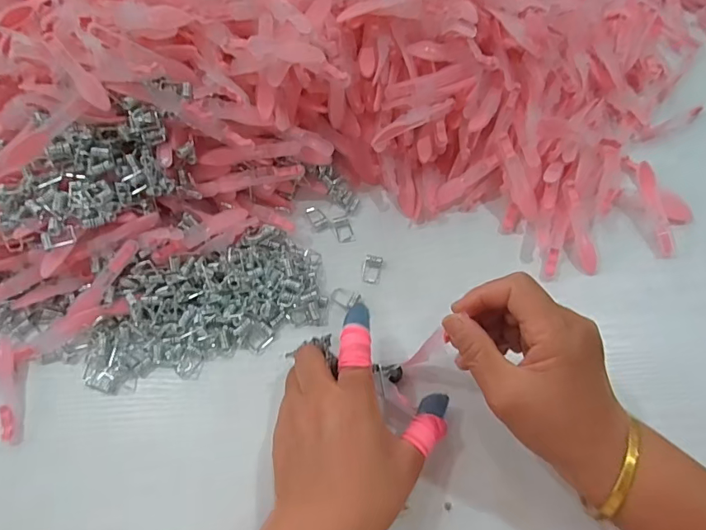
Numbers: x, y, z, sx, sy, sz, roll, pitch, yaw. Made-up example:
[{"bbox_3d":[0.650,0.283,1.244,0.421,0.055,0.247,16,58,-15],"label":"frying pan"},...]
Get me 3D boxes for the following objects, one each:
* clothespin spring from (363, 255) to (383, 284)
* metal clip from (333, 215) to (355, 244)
[{"bbox_3d":[0.015,0.003,0.378,0.014,0.008,0.024,12,63,9],"label":"clothespin spring"},{"bbox_3d":[-0.008,-0.031,0.398,0.014,0.004,0.025,-14,62,-5],"label":"metal clip"}]

